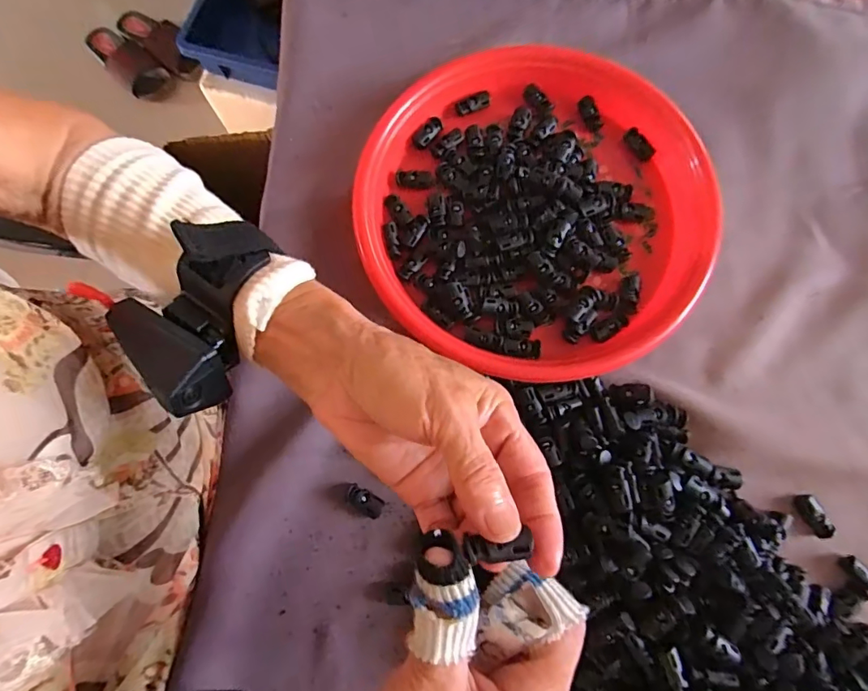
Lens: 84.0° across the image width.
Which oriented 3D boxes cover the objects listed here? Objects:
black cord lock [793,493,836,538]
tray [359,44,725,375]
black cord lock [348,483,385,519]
[{"bbox_3d":[0.250,0.113,0.317,0.012,0.010,0.029,-19,78,-3],"label":"black cord lock"},{"bbox_3d":[0.080,-0.116,0.362,0.243,0.029,0.278,26,79,6],"label":"tray"},{"bbox_3d":[-0.048,0.106,0.327,0.027,0.009,0.014,27,79,7],"label":"black cord lock"}]

